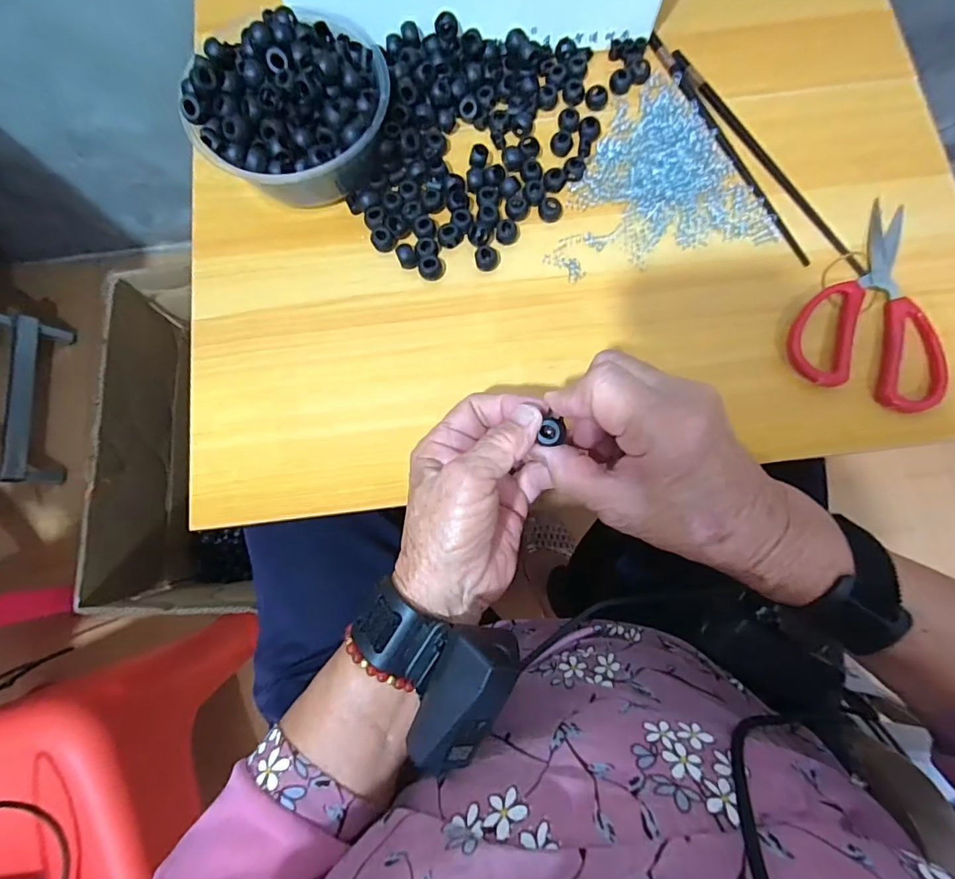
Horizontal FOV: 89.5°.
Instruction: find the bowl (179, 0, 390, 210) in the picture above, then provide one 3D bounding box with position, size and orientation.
[{"bbox_3d":[-0.130,-0.236,0.350,0.140,0.061,0.123,-29,80,-5],"label":"bowl"}]

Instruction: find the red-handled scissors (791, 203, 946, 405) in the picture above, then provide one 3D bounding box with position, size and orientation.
[{"bbox_3d":[0.288,-0.103,0.345,0.106,0.014,0.154,19,80,4],"label":"red-handled scissors"}]

